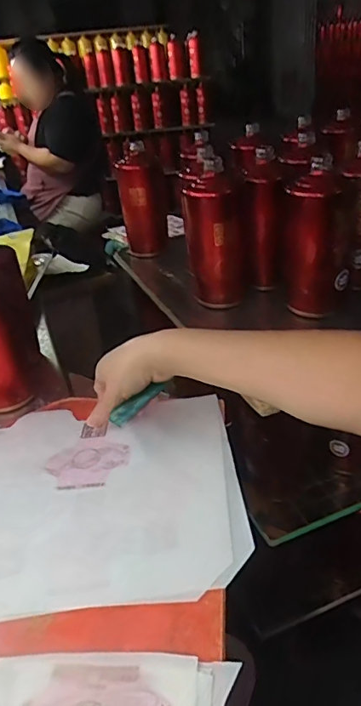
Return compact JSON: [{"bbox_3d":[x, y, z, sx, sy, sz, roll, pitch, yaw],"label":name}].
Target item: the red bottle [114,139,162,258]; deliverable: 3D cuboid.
[{"bbox_3d":[-0.072,-0.272,0.939,0.078,0.211,0.073,-6,30,1],"label":"red bottle"}]

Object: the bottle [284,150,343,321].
[{"bbox_3d":[0.178,-0.157,0.665,0.071,0.201,0.094,2,31,14],"label":"bottle"}]

